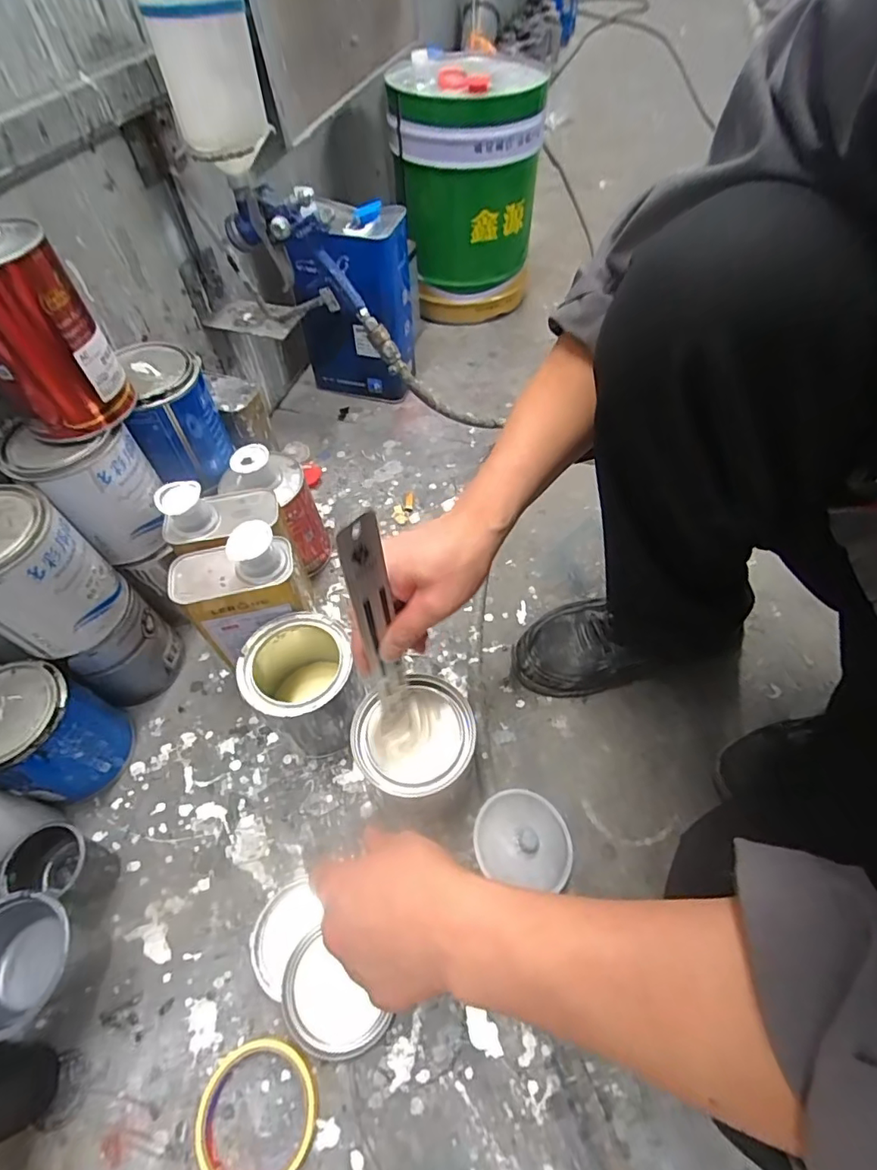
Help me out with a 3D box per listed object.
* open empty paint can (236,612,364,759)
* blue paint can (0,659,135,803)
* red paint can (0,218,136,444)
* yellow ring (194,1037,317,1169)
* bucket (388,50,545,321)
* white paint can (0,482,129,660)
[{"bbox_3d":[-0.142,0.107,0.552,0.110,0.131,0.112,-1,55,1],"label":"open empty paint can"},{"bbox_3d":[-0.396,0.153,0.528,0.099,0.136,0.105,-1,55,1],"label":"blue paint can"},{"bbox_3d":[-0.342,-0.210,0.438,0.085,0.144,0.094,37,65,24],"label":"red paint can"},{"bbox_3d":[-0.145,0.419,0.410,0.091,0.014,0.090,-1,55,1],"label":"yellow ring"},{"bbox_3d":[0.049,-0.730,0.989,0.254,0.356,0.238,-1,55,1],"label":"bucket"},{"bbox_3d":[-0.376,-0.014,0.478,0.109,0.133,0.101,-1,56,2],"label":"white paint can"}]

